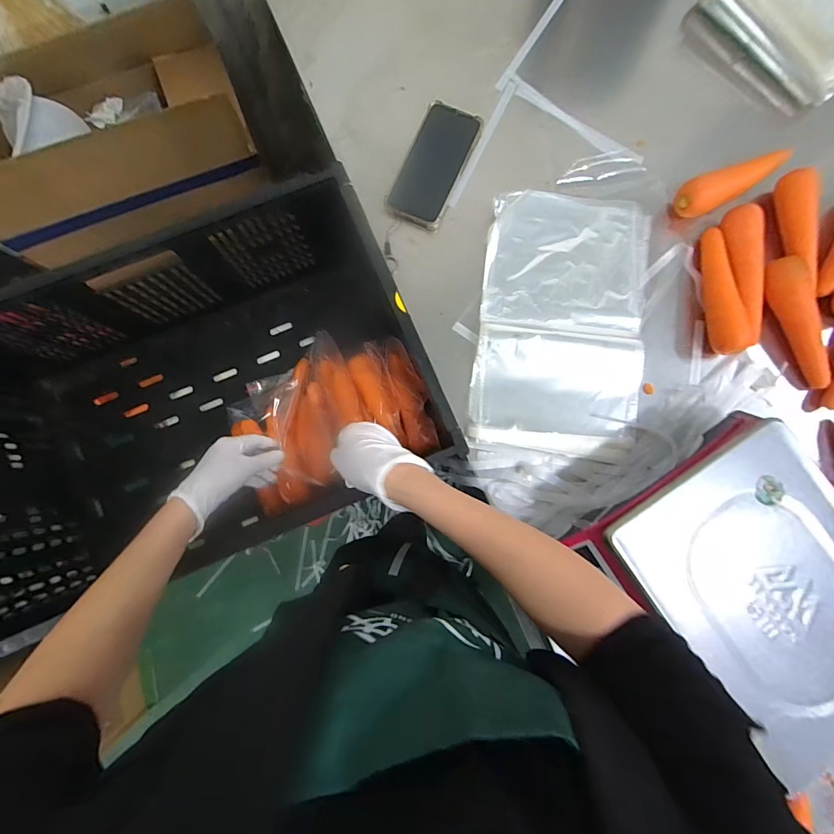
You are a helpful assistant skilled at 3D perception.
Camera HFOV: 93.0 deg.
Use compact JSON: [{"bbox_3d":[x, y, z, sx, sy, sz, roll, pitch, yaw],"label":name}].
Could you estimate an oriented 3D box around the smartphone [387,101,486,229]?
[{"bbox_3d":[0.023,-0.335,0.525,0.076,0.018,0.166,23,85,2],"label":"smartphone"}]

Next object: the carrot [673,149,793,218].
[{"bbox_3d":[0.418,-0.311,0.524,0.159,0.035,0.044,-24,85,-3],"label":"carrot"}]

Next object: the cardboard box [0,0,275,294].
[{"bbox_3d":[-0.657,-0.596,0.797,0.556,0.203,0.313,-21,85,-3],"label":"cardboard box"}]

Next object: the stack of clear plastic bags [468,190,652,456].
[{"bbox_3d":[0.187,-0.126,0.507,0.207,0.024,0.334,7,84,0],"label":"stack of clear plastic bags"}]

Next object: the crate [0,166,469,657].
[{"bbox_3d":[-0.304,-0.028,0.564,0.599,0.234,0.397,-27,85,-3],"label":"crate"}]

